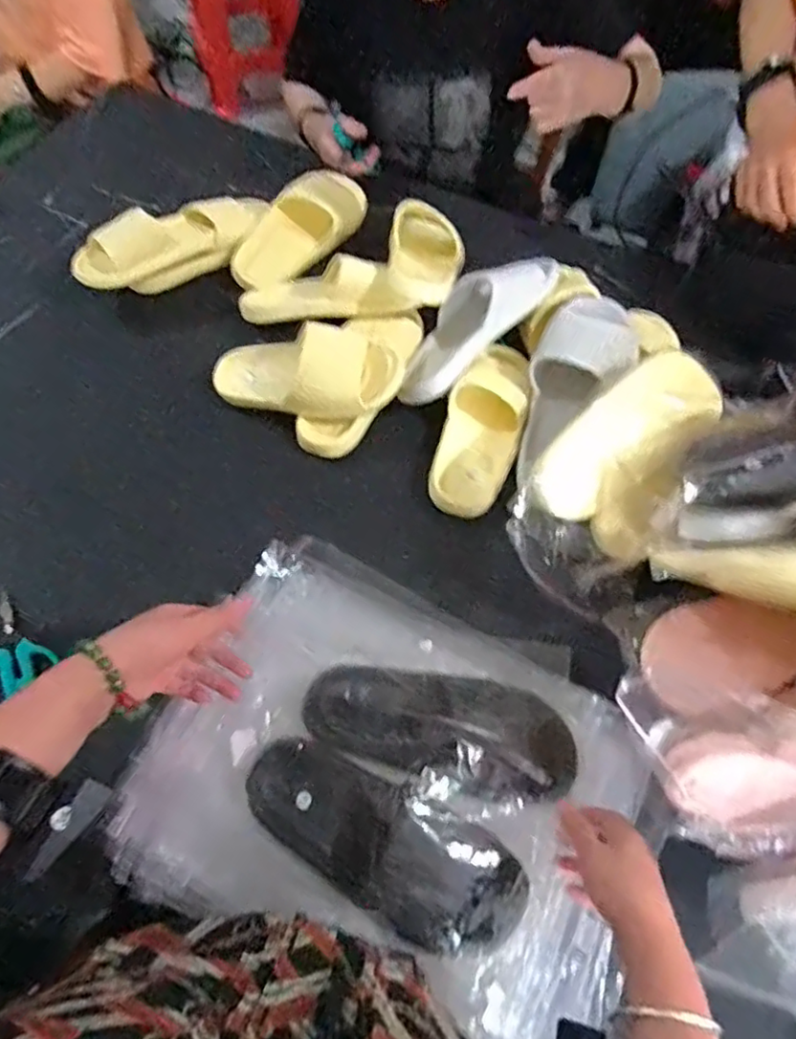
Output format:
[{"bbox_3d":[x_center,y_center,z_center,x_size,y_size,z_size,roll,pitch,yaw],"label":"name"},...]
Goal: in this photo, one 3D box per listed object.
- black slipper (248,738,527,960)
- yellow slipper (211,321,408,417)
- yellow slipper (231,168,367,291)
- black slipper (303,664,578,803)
[{"bbox_3d":[-0.018,0.281,0.537,0.254,0.063,0.097,25,66,11],"label":"black slipper"},{"bbox_3d":[-0.119,-0.180,0.748,0.239,0.084,0.088,4,63,16],"label":"yellow slipper"},{"bbox_3d":[-0.142,-0.421,0.884,0.104,0.067,0.234,33,68,14],"label":"yellow slipper"},{"bbox_3d":[0.039,0.195,0.569,0.252,0.081,0.100,8,64,3],"label":"black slipper"}]

